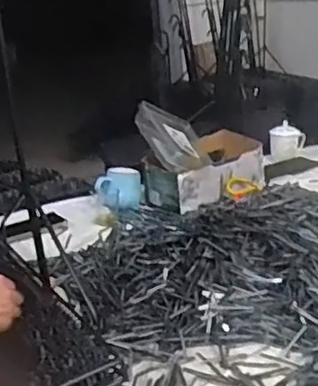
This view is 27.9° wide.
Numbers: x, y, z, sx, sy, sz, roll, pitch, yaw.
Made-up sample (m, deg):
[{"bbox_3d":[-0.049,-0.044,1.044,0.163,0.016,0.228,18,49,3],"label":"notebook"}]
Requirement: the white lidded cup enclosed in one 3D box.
[{"bbox_3d":[0.366,-0.150,1.812,0.090,0.091,0.107,4,21,26],"label":"white lidded cup"}]

